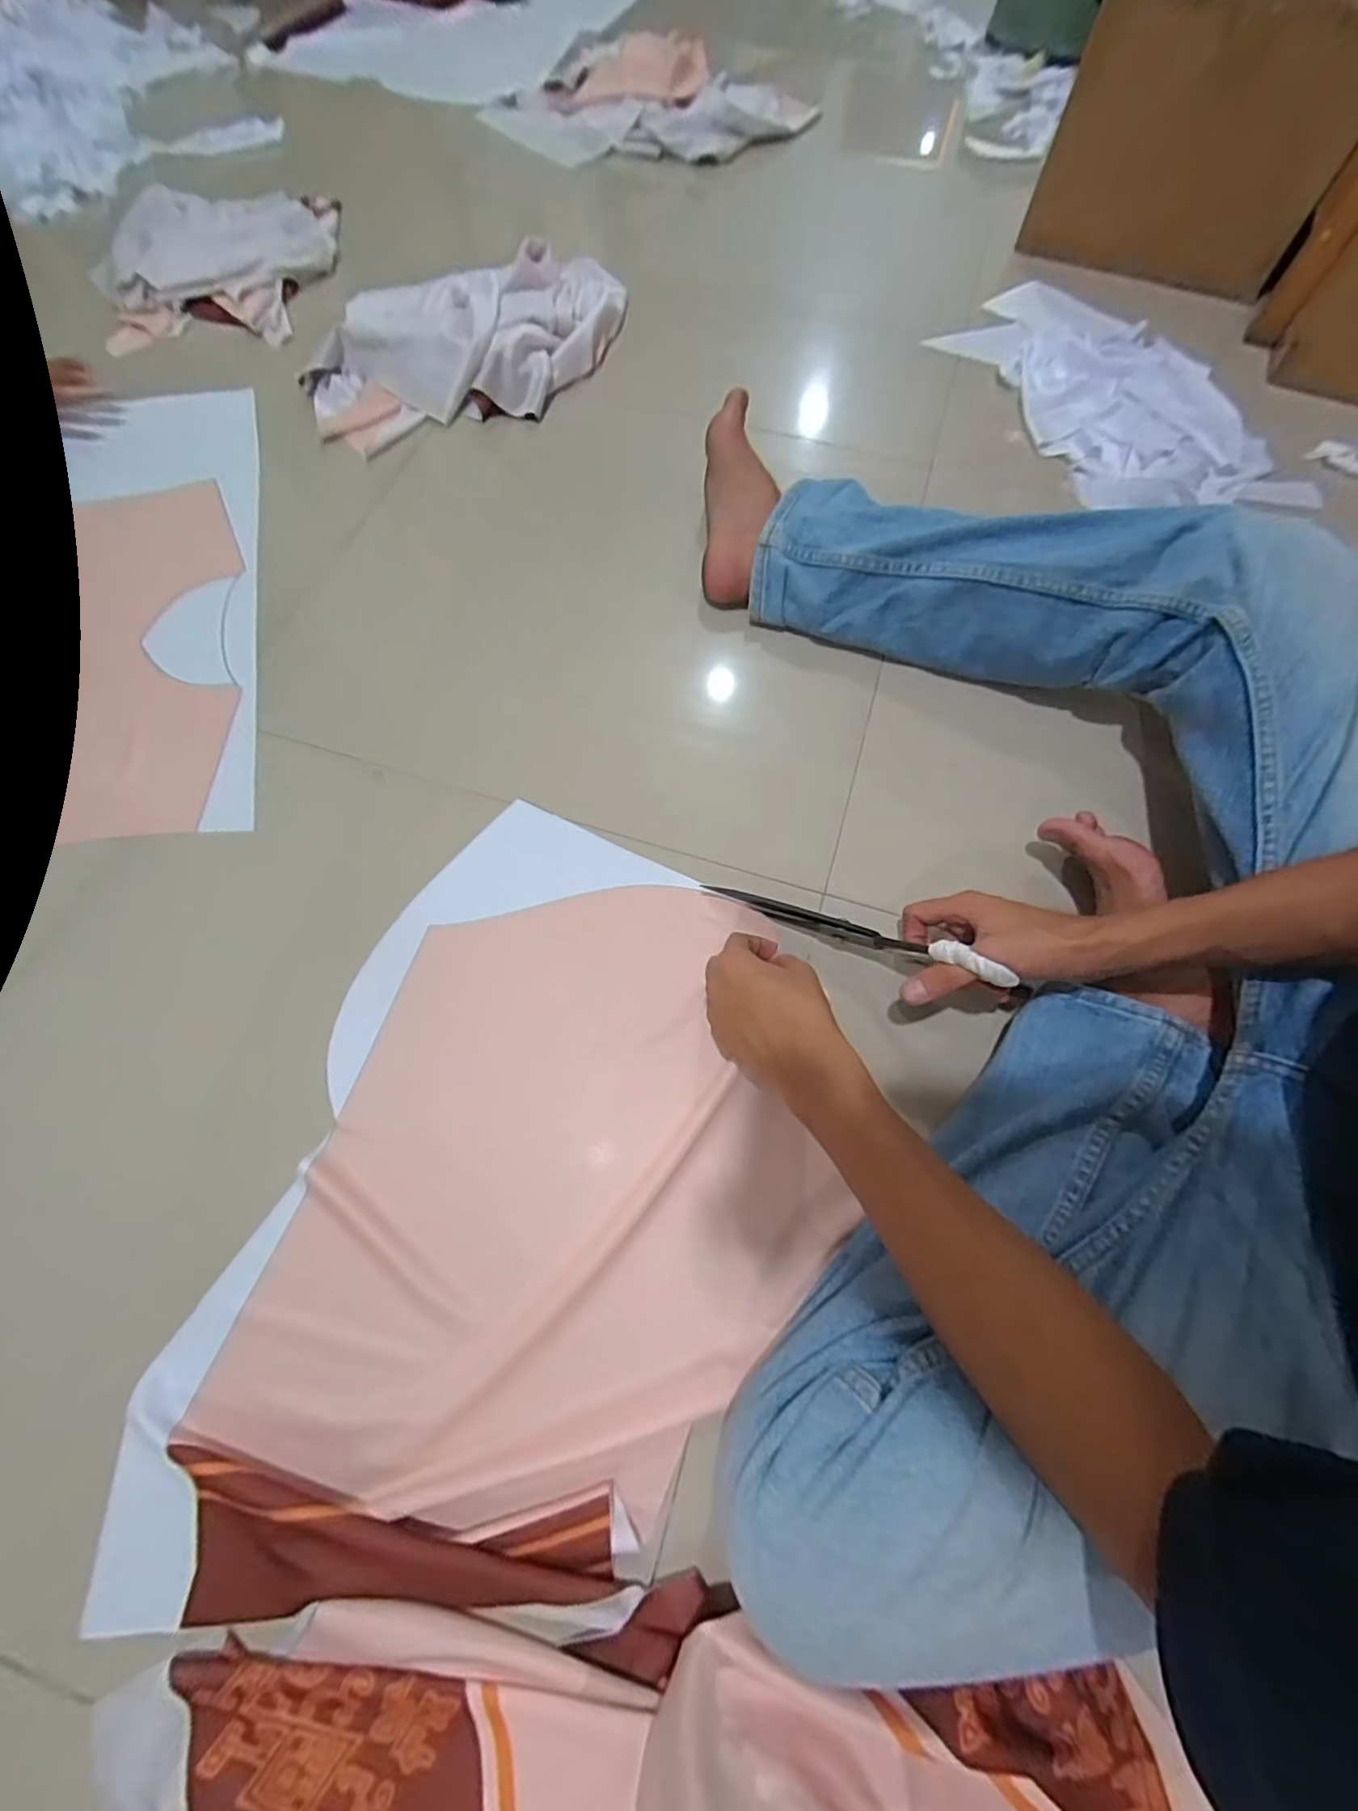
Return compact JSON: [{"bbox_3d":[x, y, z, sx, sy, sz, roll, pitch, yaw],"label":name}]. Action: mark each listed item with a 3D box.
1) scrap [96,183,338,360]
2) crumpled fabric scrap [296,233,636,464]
[{"bbox_3d":[-0.638,-0.901,0.881,0.337,0.058,0.314,-19,69,-9],"label":"scrap"},{"bbox_3d":[-0.266,-0.733,0.823,0.427,0.062,0.281,-14,67,-7],"label":"crumpled fabric scrap"}]

